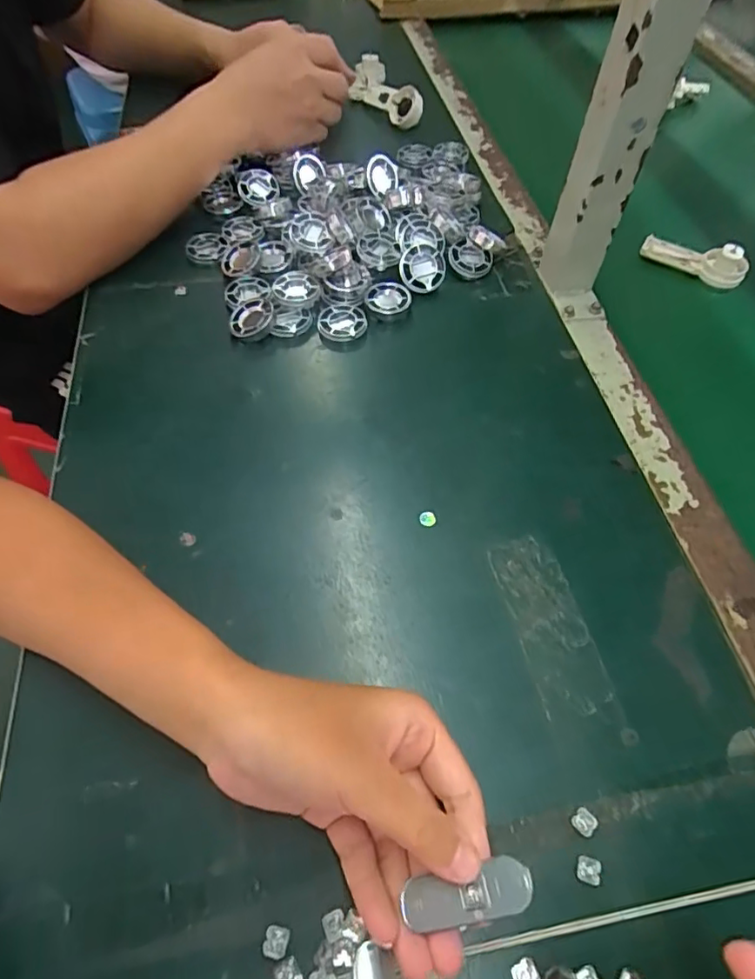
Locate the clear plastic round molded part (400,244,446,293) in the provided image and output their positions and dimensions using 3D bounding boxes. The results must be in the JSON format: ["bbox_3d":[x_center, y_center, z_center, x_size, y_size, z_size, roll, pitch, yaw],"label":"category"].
[{"bbox_3d":[0.040,-0.193,0.471,0.040,0.006,0.039,0,90,-3],"label":"clear plastic round molded part"}]

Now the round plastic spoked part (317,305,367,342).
[{"bbox_3d":[-0.029,-0.137,0.449,0.040,0.013,0.036,-2,56,-3],"label":"round plastic spoked part"}]

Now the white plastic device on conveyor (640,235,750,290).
[{"bbox_3d":[0.303,-0.223,0.515,0.095,0.031,0.024,33,62,19],"label":"white plastic device on conveyor"}]

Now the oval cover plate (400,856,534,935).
[{"bbox_3d":[0.035,0.156,0.207,0.048,0.004,0.017,-14,58,-1],"label":"oval cover plate"}]

